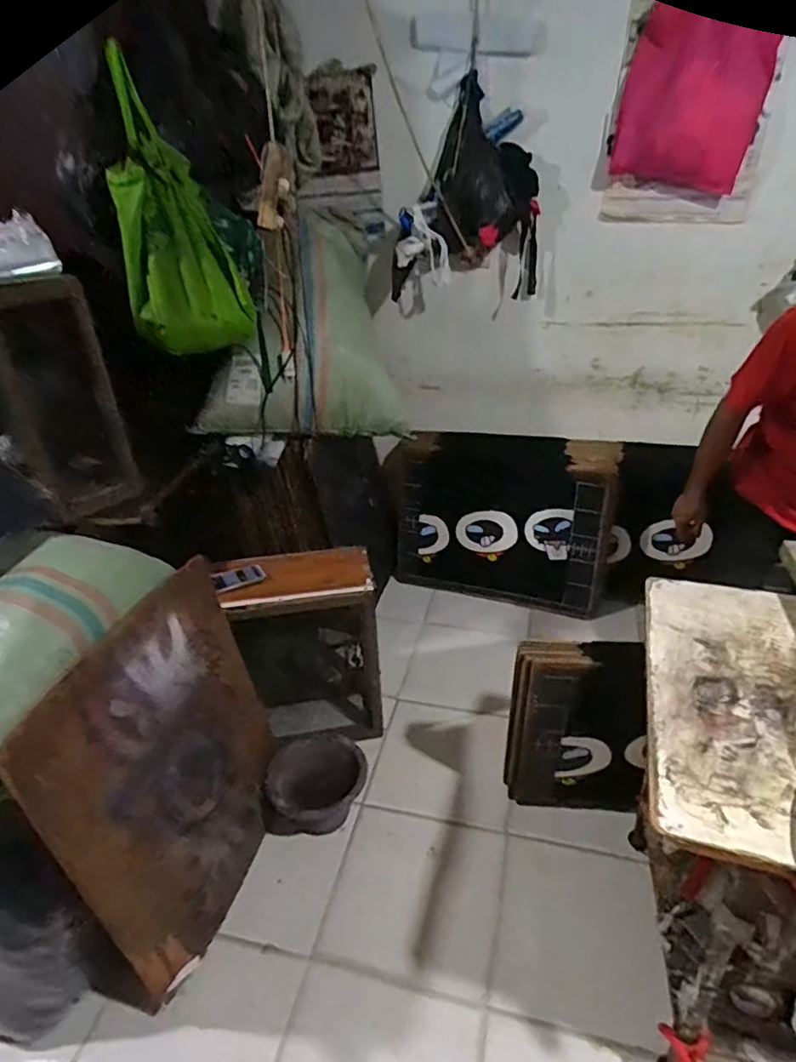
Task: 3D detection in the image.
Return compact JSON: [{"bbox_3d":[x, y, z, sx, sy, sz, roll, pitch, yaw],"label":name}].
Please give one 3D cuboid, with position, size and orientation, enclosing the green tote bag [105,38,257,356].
[{"bbox_3d":[-0.552,-0.774,1.518,0.285,0.628,0.174,-11,27,-14],"label":"green tote bag"}]

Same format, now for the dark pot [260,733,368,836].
[{"bbox_3d":[-0.228,0.698,1.680,0.287,0.131,0.241,-7,27,-7],"label":"dark pot"}]

